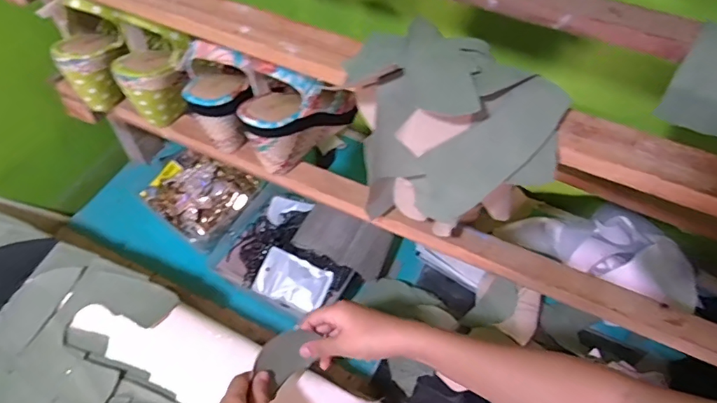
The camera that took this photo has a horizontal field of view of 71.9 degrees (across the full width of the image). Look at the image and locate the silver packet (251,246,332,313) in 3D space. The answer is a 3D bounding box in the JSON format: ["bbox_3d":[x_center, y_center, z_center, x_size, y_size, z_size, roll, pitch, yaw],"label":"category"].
[{"bbox_3d":[-0.092,0.111,0.692,0.098,0.004,0.066,24,66,1],"label":"silver packet"}]

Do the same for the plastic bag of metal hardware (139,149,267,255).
[{"bbox_3d":[-0.257,-0.010,0.796,0.159,0.060,0.139,28,58,17],"label":"plastic bag of metal hardware"}]

